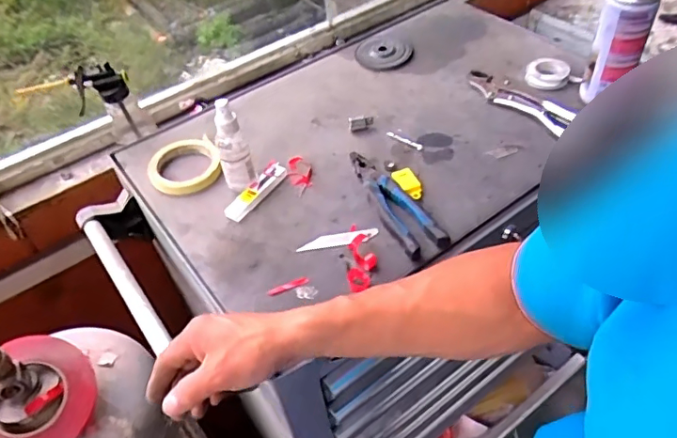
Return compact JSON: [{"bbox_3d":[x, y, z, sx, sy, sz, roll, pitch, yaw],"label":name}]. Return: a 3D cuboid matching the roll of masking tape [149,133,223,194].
[{"bbox_3d":[-0.217,-0.077,0.760,0.100,0.024,0.100,-3,45,3],"label":"roll of masking tape"}]

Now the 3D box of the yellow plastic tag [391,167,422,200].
[{"bbox_3d":[0.091,-0.047,0.702,0.027,0.009,0.051,-25,53,-10],"label":"yellow plastic tag"}]

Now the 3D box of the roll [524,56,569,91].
[{"bbox_3d":[0.321,-0.226,0.832,0.058,0.020,0.063,-3,45,3],"label":"roll"}]

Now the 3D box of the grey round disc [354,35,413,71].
[{"bbox_3d":[0.078,-0.294,0.937,0.095,0.012,0.114,-3,45,3],"label":"grey round disc"}]

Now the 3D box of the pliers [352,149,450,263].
[{"bbox_3d":[0.060,-0.027,0.684,0.053,0.016,0.196,-24,48,-17],"label":"pliers"}]

